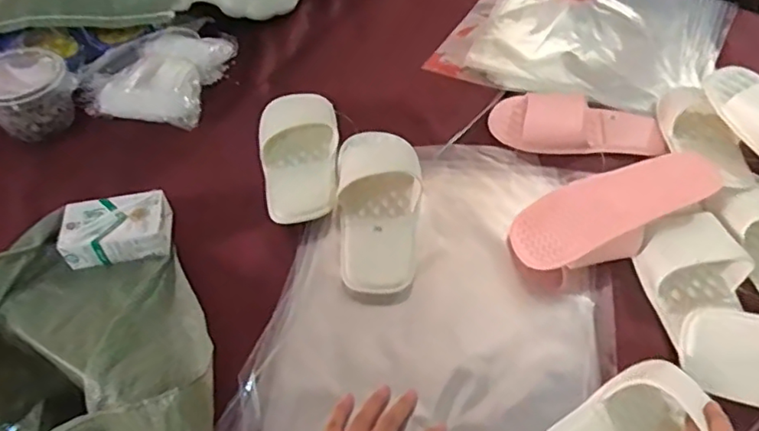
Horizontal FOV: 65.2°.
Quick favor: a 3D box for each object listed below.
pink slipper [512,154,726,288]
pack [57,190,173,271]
[{"bbox_3d":[0.260,-0.010,0.665,0.232,0.056,0.107,-21,53,-17],"label":"pink slipper"},{"bbox_3d":[-0.301,0.017,0.684,0.114,0.042,0.068,-8,50,-6],"label":"pack"}]

